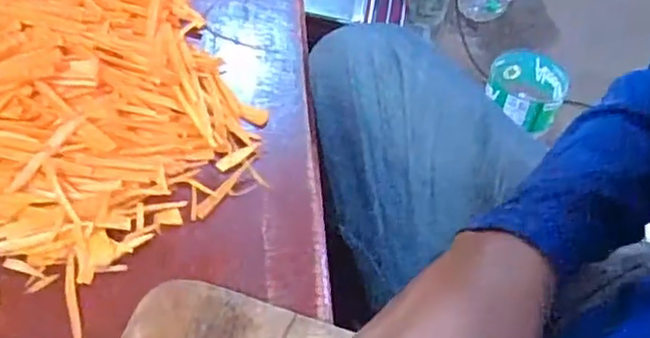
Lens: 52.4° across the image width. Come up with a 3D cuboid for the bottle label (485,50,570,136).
[{"bbox_3d":[0.278,-0.114,0.917,0.105,0.051,0.108,28,54,11],"label":"bottle label"}]

